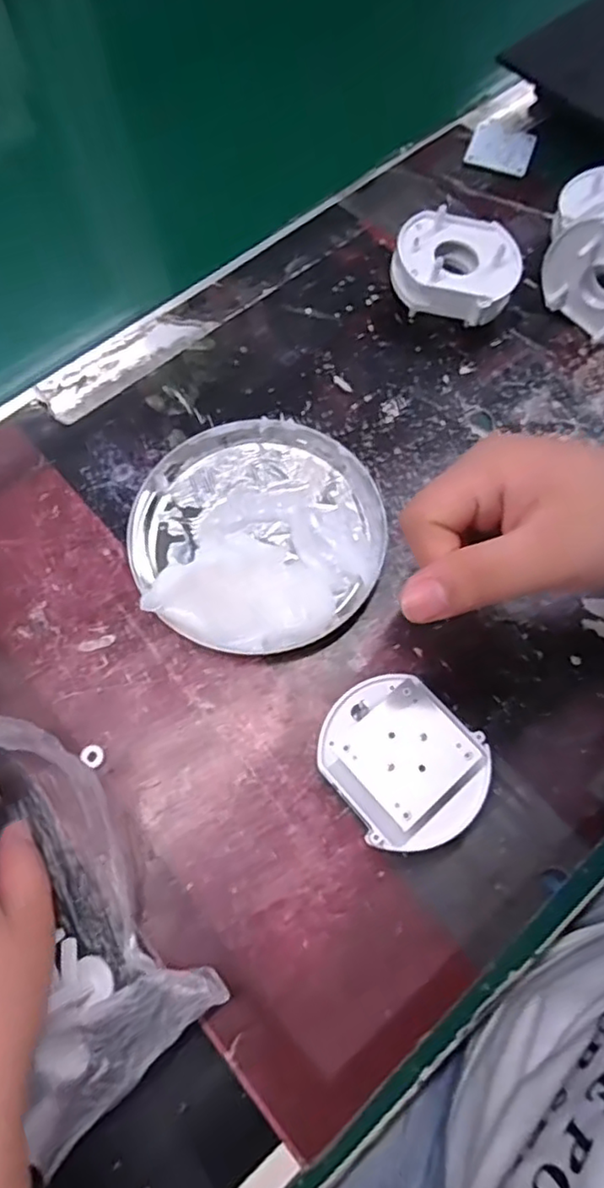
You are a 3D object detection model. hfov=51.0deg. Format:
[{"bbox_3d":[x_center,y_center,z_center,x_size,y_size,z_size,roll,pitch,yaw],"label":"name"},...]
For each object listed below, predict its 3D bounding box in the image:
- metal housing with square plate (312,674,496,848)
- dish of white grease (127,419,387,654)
[{"bbox_3d":[0.042,0.071,0.270,0.059,0.044,0.068,-33,72,-11],"label":"metal housing with square plate"},{"bbox_3d":[-0.024,-0.035,0.322,0.126,0.026,0.126,0,69,1],"label":"dish of white grease"}]

